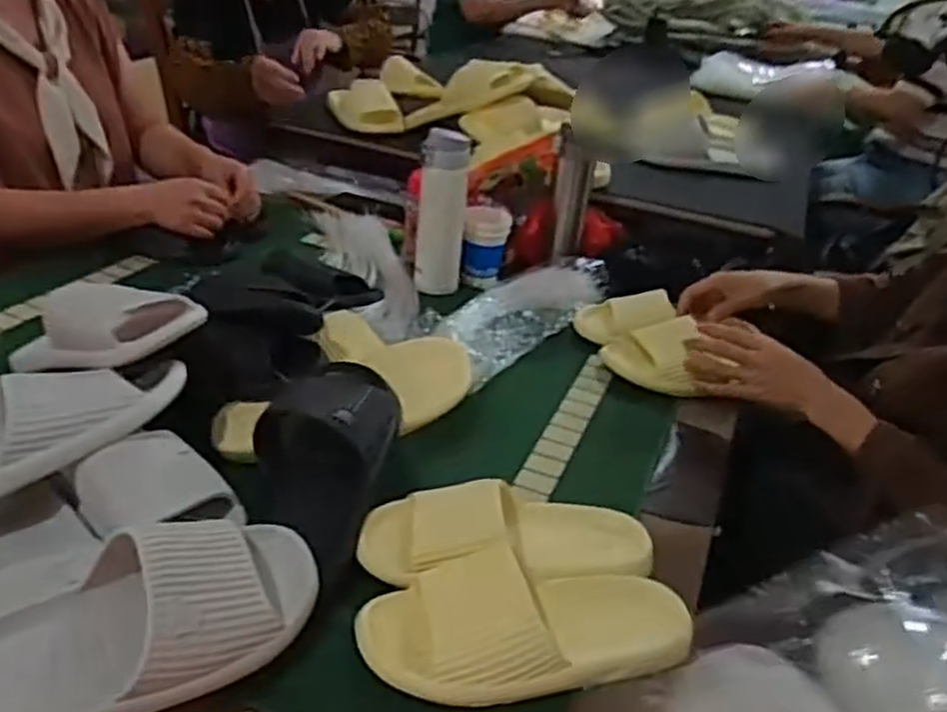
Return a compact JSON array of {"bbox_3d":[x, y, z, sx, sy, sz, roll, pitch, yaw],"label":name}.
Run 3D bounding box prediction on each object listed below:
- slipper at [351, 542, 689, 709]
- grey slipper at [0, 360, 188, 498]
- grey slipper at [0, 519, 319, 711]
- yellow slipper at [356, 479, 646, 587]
[{"bbox_3d":[0.046,0.201,0.612,0.247,0.070,0.111,5,29,-23],"label":"slipper"},{"bbox_3d":[-0.378,0.070,0.659,0.286,0.064,0.096,-31,43,-19],"label":"grey slipper"},{"bbox_3d":[-0.230,0.179,0.532,0.275,0.077,0.108,-15,39,-33],"label":"grey slipper"},{"bbox_3d":[0.029,0.154,0.701,0.253,0.074,0.105,-2,31,-14],"label":"yellow slipper"}]

